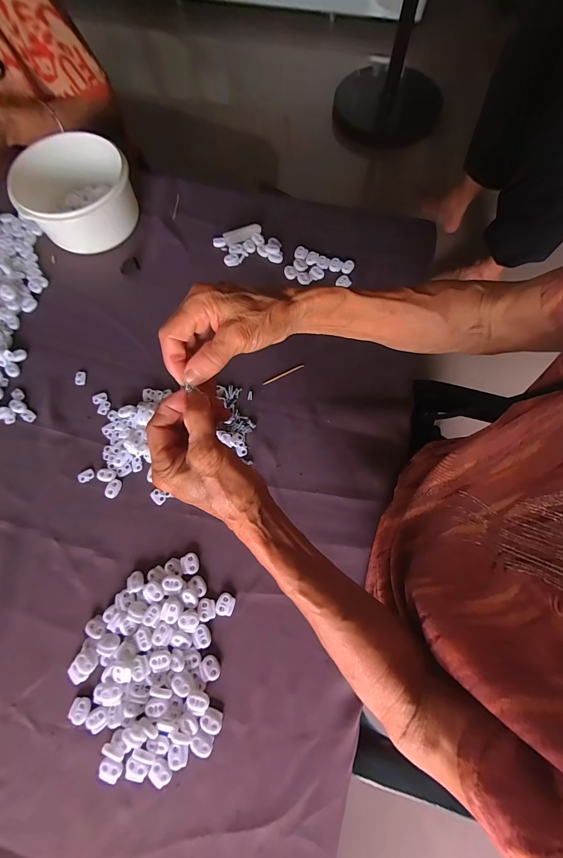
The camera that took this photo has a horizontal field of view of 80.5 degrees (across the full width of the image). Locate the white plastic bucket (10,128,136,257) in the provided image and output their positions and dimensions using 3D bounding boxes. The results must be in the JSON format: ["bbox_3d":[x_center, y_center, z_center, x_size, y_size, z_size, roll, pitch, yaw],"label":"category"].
[{"bbox_3d":[-0.299,-0.347,0.491,0.129,0.088,0.157,43,77,13],"label":"white plastic bucket"}]

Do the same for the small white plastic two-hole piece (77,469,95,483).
[{"bbox_3d":[-0.242,0.058,0.410,0.020,0.004,0.014,-37,76,-11],"label":"small white plastic two-hole piece"}]

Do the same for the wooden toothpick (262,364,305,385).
[{"bbox_3d":[0.003,-0.074,0.450,0.062,0.004,0.005,-25,74,-8],"label":"wooden toothpick"}]

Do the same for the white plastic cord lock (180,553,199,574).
[{"bbox_3d":[-0.105,0.153,0.379,0.019,0.005,0.022,-11,72,-4],"label":"white plastic cord lock"}]

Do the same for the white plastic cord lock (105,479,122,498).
[{"bbox_3d":[-0.205,0.072,0.405,0.016,0.004,0.023,14,73,5],"label":"white plastic cord lock"}]

